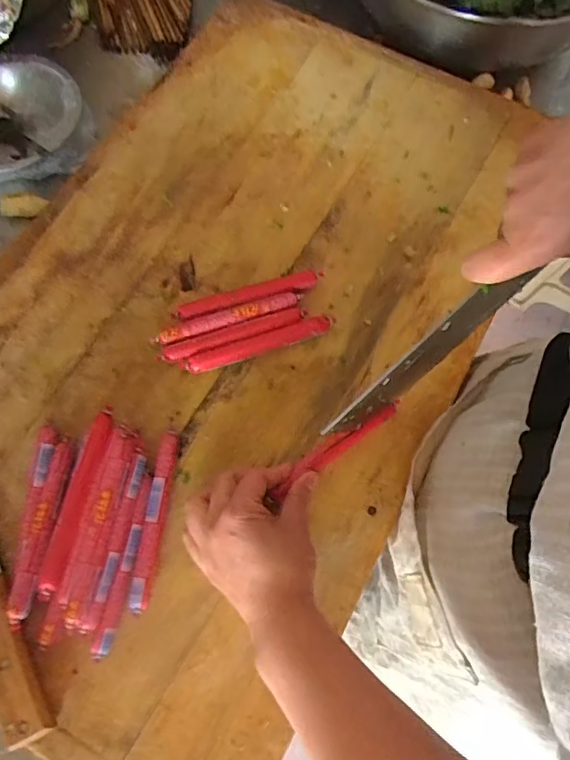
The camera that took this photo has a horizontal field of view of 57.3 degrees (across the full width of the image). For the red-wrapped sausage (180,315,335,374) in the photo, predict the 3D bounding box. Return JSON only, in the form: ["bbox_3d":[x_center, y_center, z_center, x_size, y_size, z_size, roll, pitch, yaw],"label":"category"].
[{"bbox_3d":[-0.023,-0.032,0.474,0.139,0.016,0.016,-17,72,-8],"label":"red-wrapped sausage"}]

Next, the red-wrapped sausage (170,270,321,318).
[{"bbox_3d":[-0.034,-0.078,0.495,0.140,0.019,0.021,-17,72,-8],"label":"red-wrapped sausage"}]

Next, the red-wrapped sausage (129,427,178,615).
[{"bbox_3d":[-0.105,0.109,0.422,0.015,0.016,0.143,7,70,0],"label":"red-wrapped sausage"}]

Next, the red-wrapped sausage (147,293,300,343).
[{"bbox_3d":[-0.052,-0.056,0.484,0.137,0.018,0.017,-17,72,-8],"label":"red-wrapped sausage"}]

